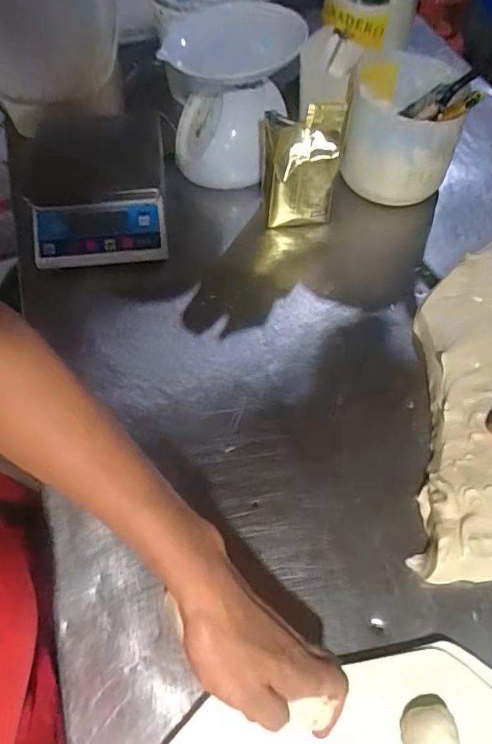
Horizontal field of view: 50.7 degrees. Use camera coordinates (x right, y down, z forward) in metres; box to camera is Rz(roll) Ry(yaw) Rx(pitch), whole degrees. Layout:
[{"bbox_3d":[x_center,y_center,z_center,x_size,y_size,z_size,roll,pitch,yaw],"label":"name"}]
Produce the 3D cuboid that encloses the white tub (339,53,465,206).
[{"bbox_3d":[0.222,-0.341,0.764,0.145,0.151,0.186,10,59,7],"label":"white tub"}]

